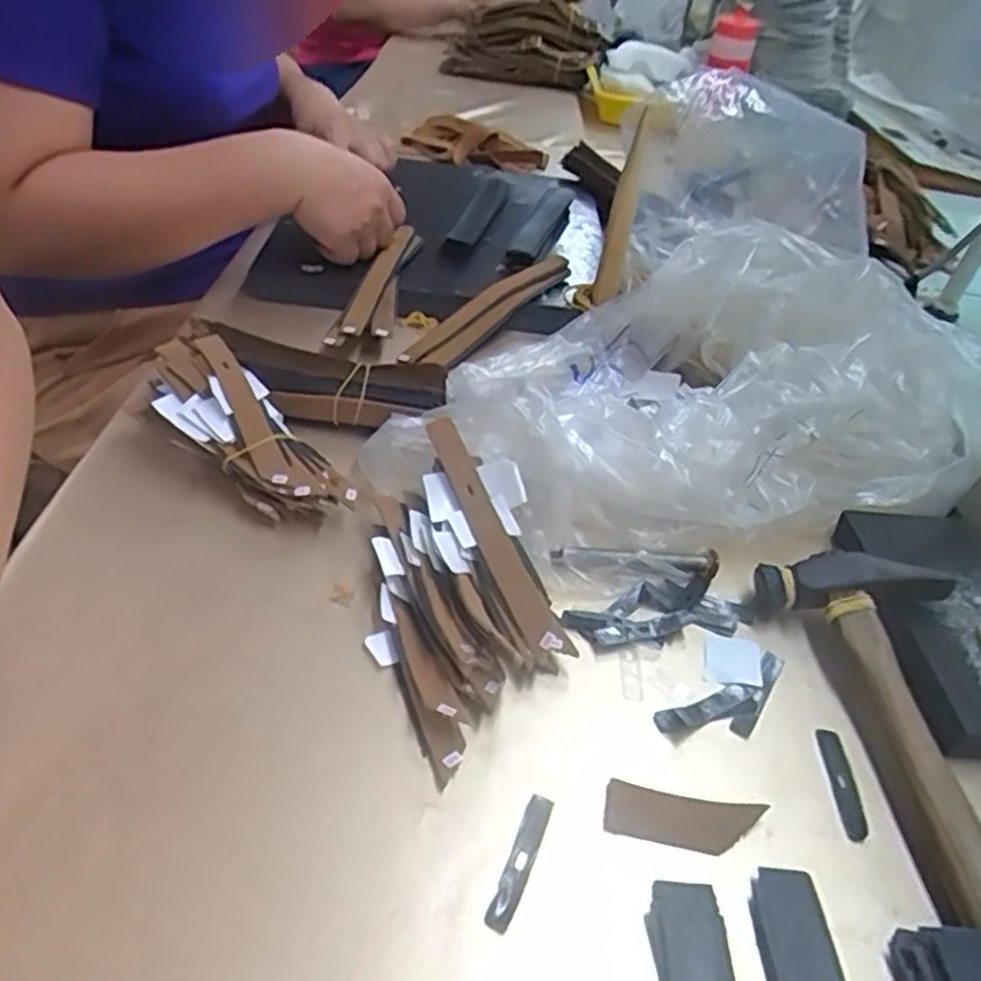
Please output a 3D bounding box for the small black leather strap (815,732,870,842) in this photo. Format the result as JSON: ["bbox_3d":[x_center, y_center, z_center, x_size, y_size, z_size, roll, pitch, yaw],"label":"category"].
[{"bbox_3d":[0.160,0.134,0.349,0.012,0.004,0.051,6,40,-2],"label":"small black leather strap"}]

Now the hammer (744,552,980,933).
[{"bbox_3d":[0.203,0.111,0.346,0.088,0.040,0.212,-2,41,-11],"label":"hammer"}]

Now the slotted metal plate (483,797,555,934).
[{"bbox_3d":[0.012,0.146,0.302,0.010,0.004,0.054,19,42,13],"label":"slotted metal plate"}]

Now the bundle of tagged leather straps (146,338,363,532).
[{"bbox_3d":[-0.147,-0.036,0.444,0.153,0.026,0.052,44,51,15],"label":"bundle of tagged leather straps"}]

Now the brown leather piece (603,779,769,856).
[{"bbox_3d":[0.081,0.139,0.322,0.064,0.005,0.023,11,40,5],"label":"brown leather piece"}]

